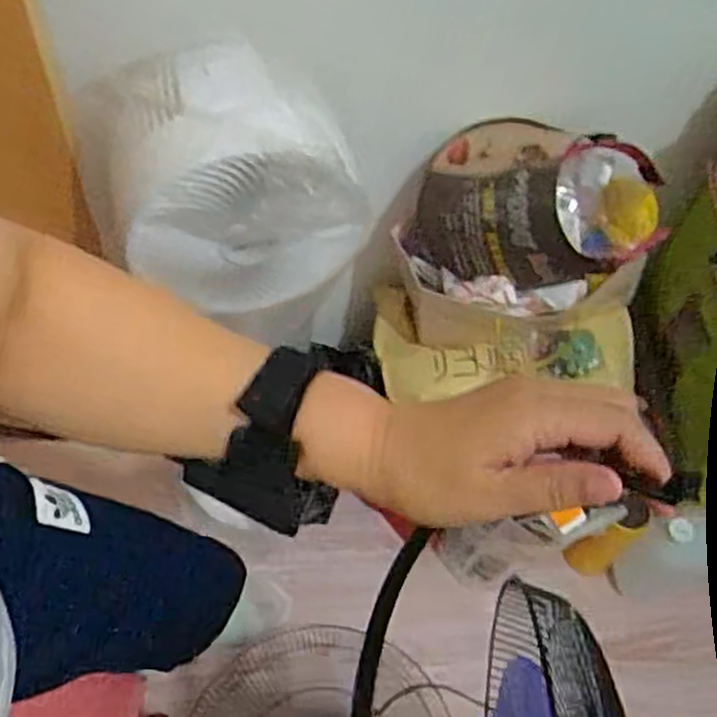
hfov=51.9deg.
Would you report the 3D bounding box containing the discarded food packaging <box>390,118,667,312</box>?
[{"bbox_3d":[0.224,-0.185,0.963,0.292,0.222,0.162,19,43,10],"label":"discarded food packaging"}]

